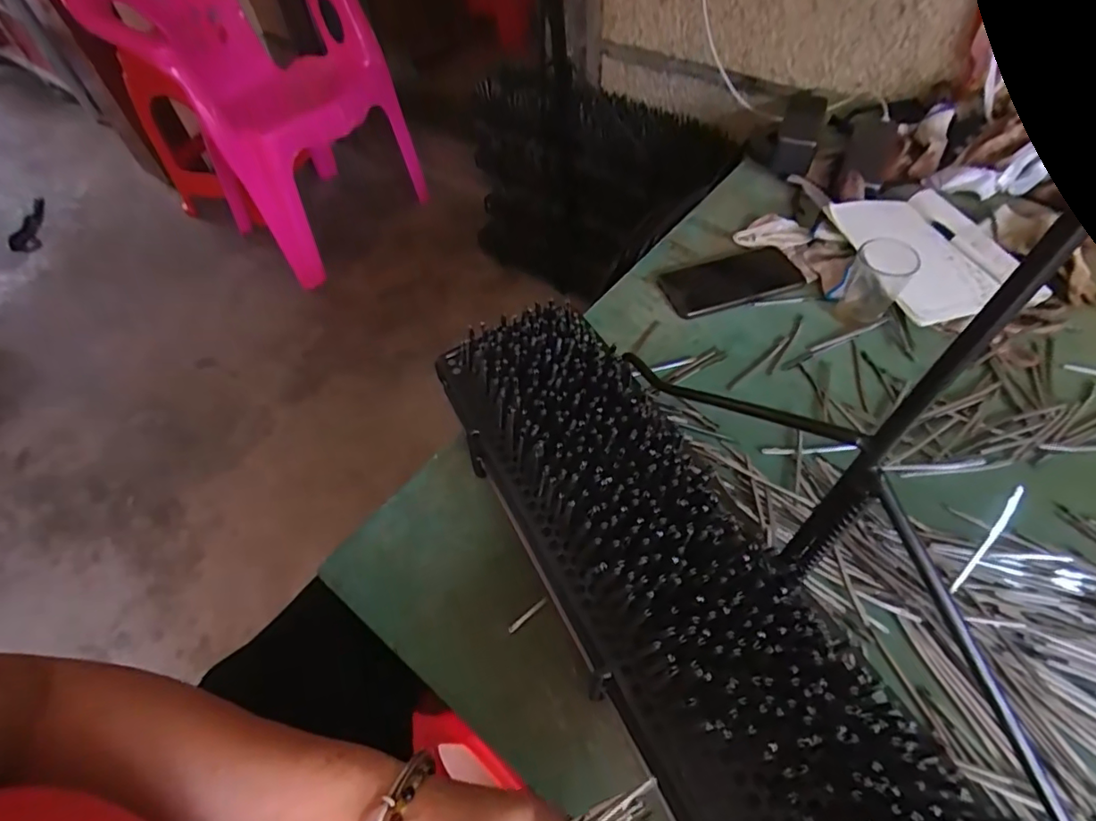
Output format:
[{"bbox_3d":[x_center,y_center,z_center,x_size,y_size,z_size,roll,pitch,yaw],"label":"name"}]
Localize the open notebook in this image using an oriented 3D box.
[{"bbox_3d":[0.442,-0.186,0.639,0.167,0.014,0.196,-11,59,-10],"label":"open notebook"}]

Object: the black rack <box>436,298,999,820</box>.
[{"bbox_3d":[0.094,0.137,0.335,0.134,0.057,0.571,-26,58,-15],"label":"black rack"}]

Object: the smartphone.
[{"bbox_3d":[0.218,-0.157,0.656,0.166,0.010,0.080,-17,55,-10],"label":"smartphone"}]

